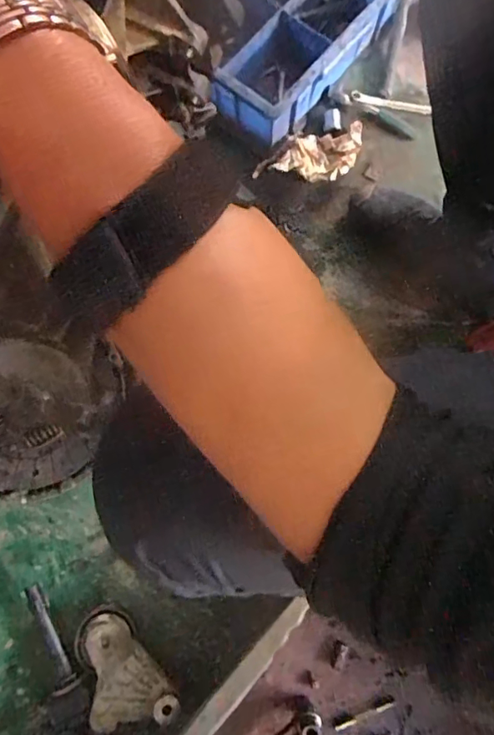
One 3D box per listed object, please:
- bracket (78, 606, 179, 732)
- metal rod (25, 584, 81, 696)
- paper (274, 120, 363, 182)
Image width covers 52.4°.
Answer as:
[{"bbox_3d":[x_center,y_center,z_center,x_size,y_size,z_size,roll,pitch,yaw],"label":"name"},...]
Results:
[{"bbox_3d":[-0.147,0.347,0.568,0.087,0.024,0.142,-39,66,-10],"label":"bracket"},{"bbox_3d":[-0.226,0.309,0.579,0.031,0.026,0.117,-28,78,-5],"label":"metal rod"},{"bbox_3d":[0.106,-0.302,0.715,0.128,0.021,0.068,-15,78,-2],"label":"paper"}]

